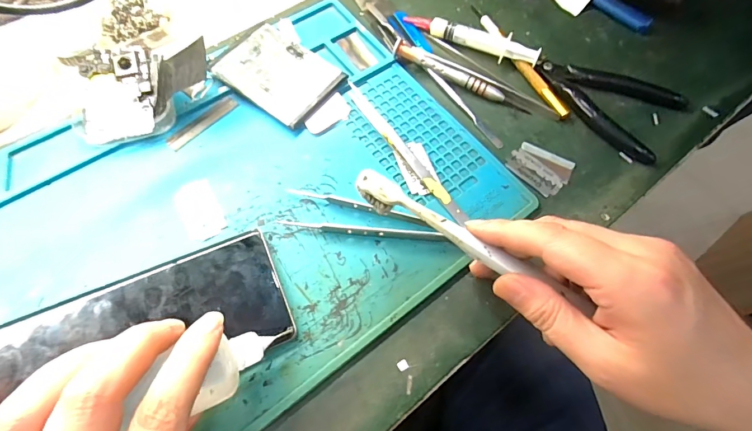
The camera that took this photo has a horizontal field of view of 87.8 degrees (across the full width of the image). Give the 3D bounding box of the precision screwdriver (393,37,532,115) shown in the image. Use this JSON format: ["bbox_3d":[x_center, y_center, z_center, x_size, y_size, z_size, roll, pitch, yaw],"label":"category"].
[{"bbox_3d":[0.067,-0.108,0.305,0.113,0.013,0.012,27,67,8],"label":"precision screwdriver"}]

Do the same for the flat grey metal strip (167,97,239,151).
[{"bbox_3d":[-0.125,-0.068,0.283,0.012,0.004,0.055,40,70,13],"label":"flat grey metal strip"}]

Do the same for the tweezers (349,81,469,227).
[{"bbox_3d":[0.020,-0.046,0.279,0.010,0.005,0.133,-32,72,-16],"label":"tweezers"}]

